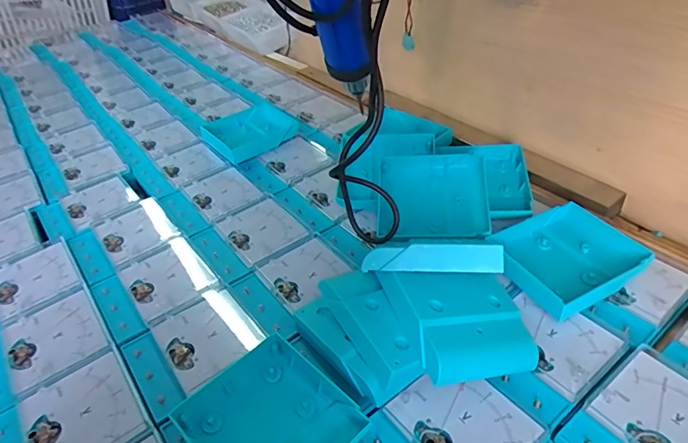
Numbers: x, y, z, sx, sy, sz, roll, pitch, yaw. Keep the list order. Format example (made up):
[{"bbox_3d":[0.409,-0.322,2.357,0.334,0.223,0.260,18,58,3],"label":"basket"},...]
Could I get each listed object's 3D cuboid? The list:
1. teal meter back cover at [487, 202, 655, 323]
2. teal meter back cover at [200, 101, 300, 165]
[{"bbox_3d":[0.213,0.034,0.456,0.113,0.028,0.107,-22,43,-19],"label":"teal meter back cover"},{"bbox_3d":[-0.138,-0.138,0.709,0.125,0.024,0.114,-29,46,-26],"label":"teal meter back cover"}]

